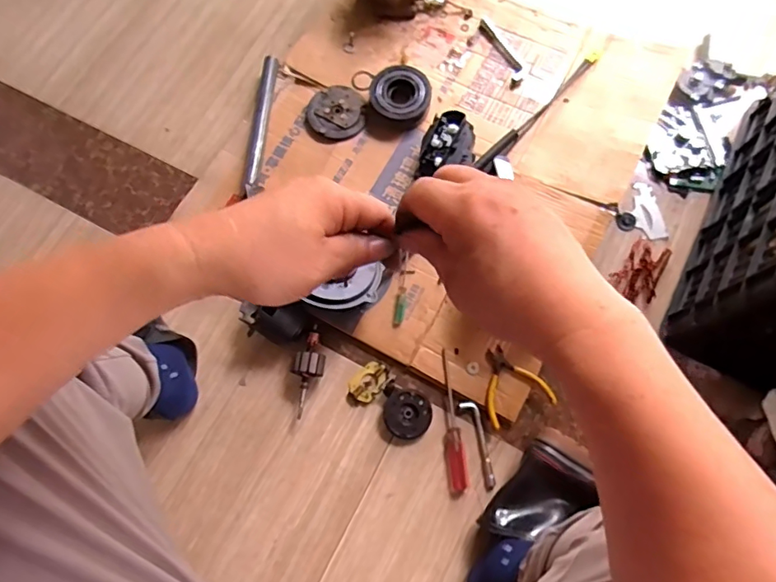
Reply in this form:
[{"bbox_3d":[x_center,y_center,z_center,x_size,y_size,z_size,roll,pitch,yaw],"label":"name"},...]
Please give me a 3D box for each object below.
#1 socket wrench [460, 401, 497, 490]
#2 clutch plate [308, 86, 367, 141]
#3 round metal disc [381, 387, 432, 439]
[{"bbox_3d":[0.131,0.215,0.722,0.023,0.011,0.119,-16,74,-3],"label":"socket wrench"},{"bbox_3d":[-0.088,-0.306,0.873,0.092,0.018,0.099,-1,68,2],"label":"clutch plate"},{"bbox_3d":[0.029,0.177,0.738,0.067,0.017,0.067,-1,68,2],"label":"round metal disc"}]

